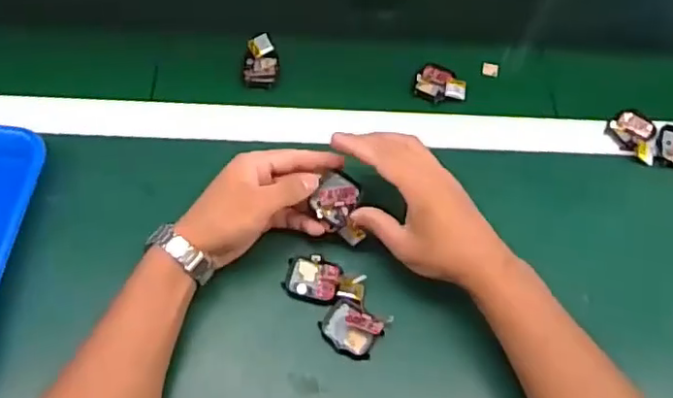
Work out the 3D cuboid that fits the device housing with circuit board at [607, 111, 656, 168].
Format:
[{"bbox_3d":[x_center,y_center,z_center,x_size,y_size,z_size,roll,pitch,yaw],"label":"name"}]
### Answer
[{"bbox_3d":[0.295,-0.064,0.607,0.052,0.012,0.045,33,65,14],"label":"device housing with circuit board"}]

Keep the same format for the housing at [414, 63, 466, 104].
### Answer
[{"bbox_3d":[0.108,-0.122,0.635,0.050,0.016,0.046,11,61,3],"label":"housing"}]

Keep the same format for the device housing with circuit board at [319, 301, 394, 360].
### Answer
[{"bbox_3d":[0.013,0.106,0.504,0.050,0.014,0.038,24,63,10],"label":"device housing with circuit board"}]

